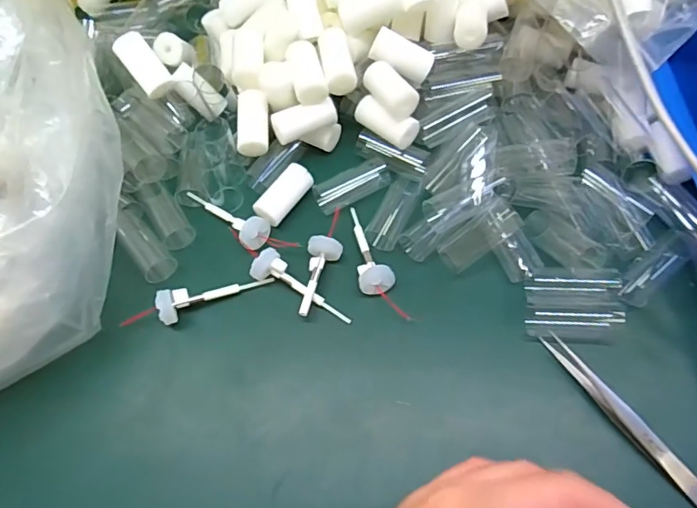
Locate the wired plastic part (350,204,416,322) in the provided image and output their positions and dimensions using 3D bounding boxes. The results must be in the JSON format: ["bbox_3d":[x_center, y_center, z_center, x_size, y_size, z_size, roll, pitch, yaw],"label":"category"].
[{"bbox_3d":[0.012,0.006,0.311,0.022,0.012,0.082,-25,65,-9],"label":"wired plastic part"}]

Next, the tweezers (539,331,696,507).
[{"bbox_3d":[0.151,0.094,0.262,0.011,0.009,0.130,-34,66,-13],"label":"tweezers"}]

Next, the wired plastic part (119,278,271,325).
[{"bbox_3d":[-0.092,0.025,0.307,0.089,0.018,0.015,-24,65,-9],"label":"wired plastic part"}]

